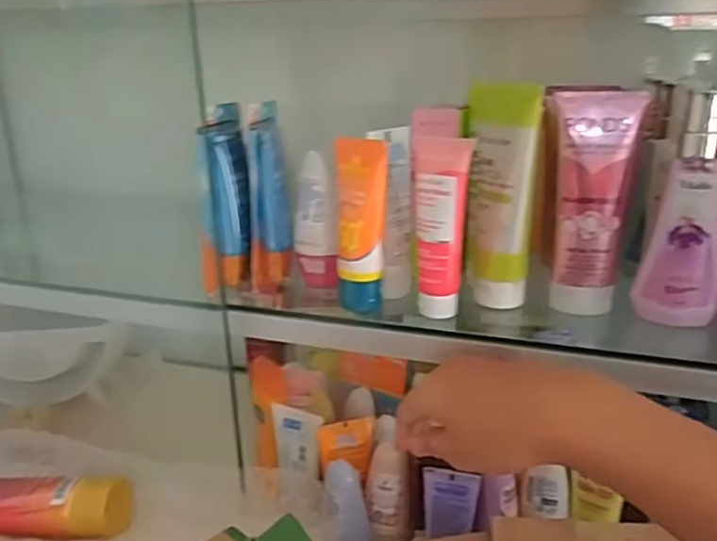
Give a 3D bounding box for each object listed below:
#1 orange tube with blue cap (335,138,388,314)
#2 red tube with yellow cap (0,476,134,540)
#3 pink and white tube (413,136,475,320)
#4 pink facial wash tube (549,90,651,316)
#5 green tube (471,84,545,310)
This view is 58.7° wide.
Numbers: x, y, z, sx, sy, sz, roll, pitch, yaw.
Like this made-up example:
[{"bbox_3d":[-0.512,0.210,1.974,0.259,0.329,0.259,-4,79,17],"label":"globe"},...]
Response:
[{"bbox_3d":[0.002,-0.034,0.477,0.036,0.125,0.038,-2,21,-2],"label":"orange tube with blue cap"},{"bbox_3d":[-0.288,0.193,0.532,0.185,0.046,0.040,0,21,3],"label":"red tube with yellow cap"},{"bbox_3d":[0.058,-0.030,0.453,0.037,0.126,0.026,0,21,3],"label":"pink and white tube"},{"bbox_3d":[0.167,-0.047,0.456,0.054,0.153,0.029,6,23,19],"label":"pink facial wash tube"},{"bbox_3d":[0.104,-0.055,0.471,0.045,0.158,0.037,1,21,7],"label":"green tube"}]

